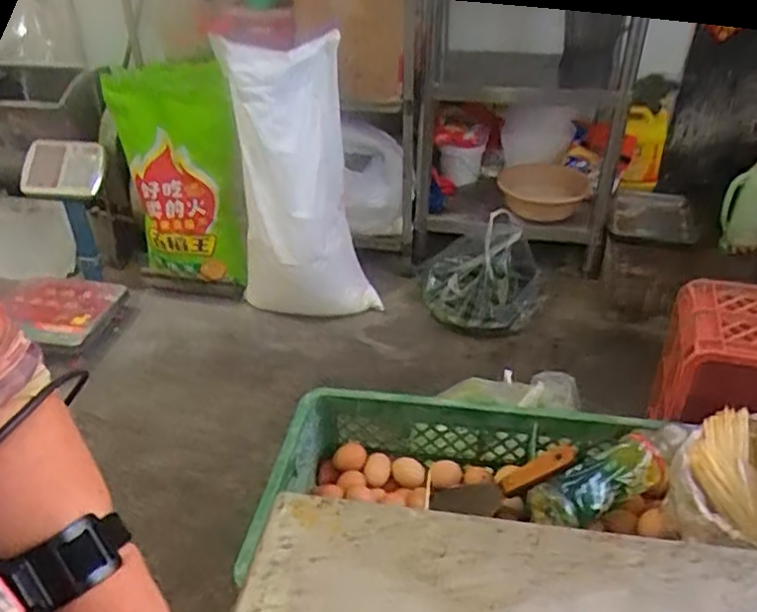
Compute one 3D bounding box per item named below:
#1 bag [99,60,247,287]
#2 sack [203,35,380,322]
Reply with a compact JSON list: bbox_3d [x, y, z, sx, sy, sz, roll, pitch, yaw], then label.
[{"bbox_3d":[-0.528,-0.321,1.804,0.349,0.635,0.100,7,42,4],"label":"bag"},{"bbox_3d":[-0.228,-0.297,1.791,0.291,0.735,0.250,23,41,32],"label":"sack"}]

